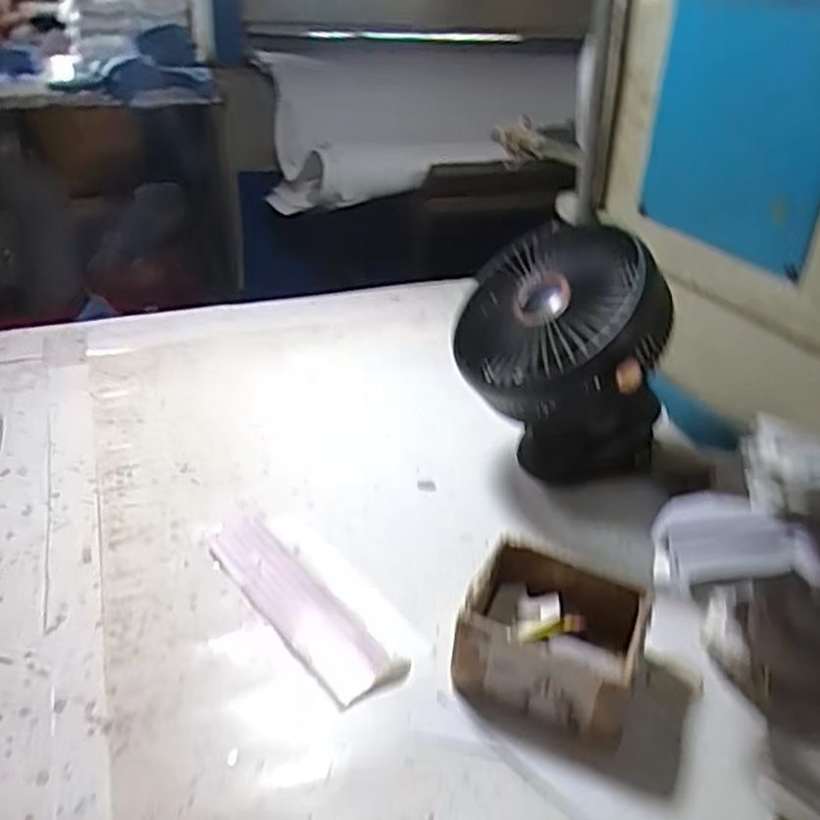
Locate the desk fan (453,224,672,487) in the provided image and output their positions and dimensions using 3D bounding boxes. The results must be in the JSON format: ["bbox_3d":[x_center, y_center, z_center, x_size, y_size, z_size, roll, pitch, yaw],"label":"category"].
[{"bbox_3d":[0.132,-0.036,0.713,0.179,0.238,0.144,18,35,26],"label":"desk fan"}]

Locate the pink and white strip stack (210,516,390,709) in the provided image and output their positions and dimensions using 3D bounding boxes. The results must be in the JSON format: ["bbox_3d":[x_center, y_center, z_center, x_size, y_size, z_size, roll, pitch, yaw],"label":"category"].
[{"bbox_3d":[-0.099,0.152,0.614,0.050,0.014,0.214,-23,39,-35],"label":"pink and white strip stack"}]

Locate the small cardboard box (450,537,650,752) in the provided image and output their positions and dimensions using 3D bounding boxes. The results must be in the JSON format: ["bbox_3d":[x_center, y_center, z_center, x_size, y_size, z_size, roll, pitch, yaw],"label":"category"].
[{"bbox_3d":[0.099,0.162,0.551,0.126,0.059,0.116,13,33,18],"label":"small cardboard box"}]

